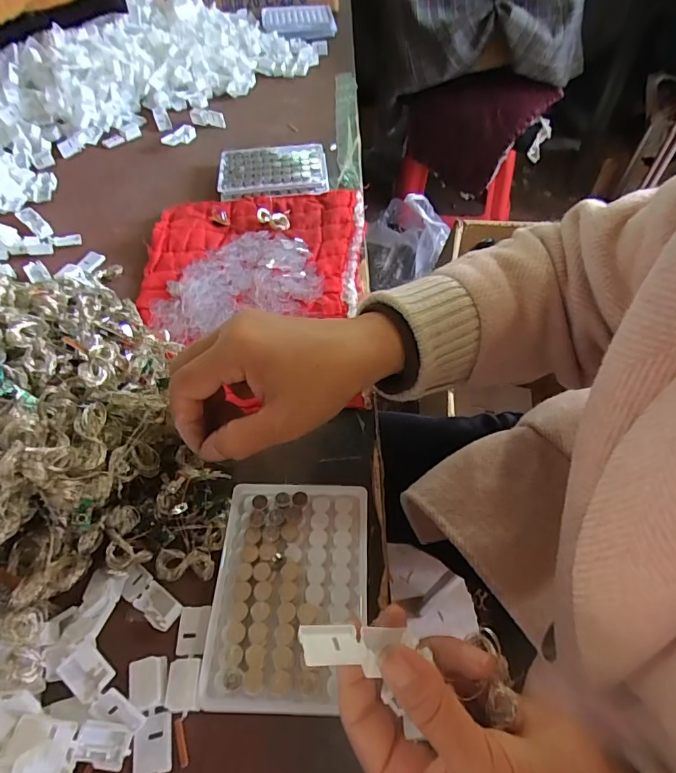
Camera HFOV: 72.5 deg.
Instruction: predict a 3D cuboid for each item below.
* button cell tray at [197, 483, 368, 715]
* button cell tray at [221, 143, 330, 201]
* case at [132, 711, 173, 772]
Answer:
[{"bbox_3d":[-0.030,0.124,0.288,0.095,0.012,0.130,1,54,3],"label":"button cell tray"},{"bbox_3d":[-0.081,-0.269,0.569,0.130,0.012,0.095,-6,54,-3],"label":"button cell tray"},{"bbox_3d":[-0.100,0.193,0.249,0.020,0.004,0.027,1,54,-22],"label":"case"}]

